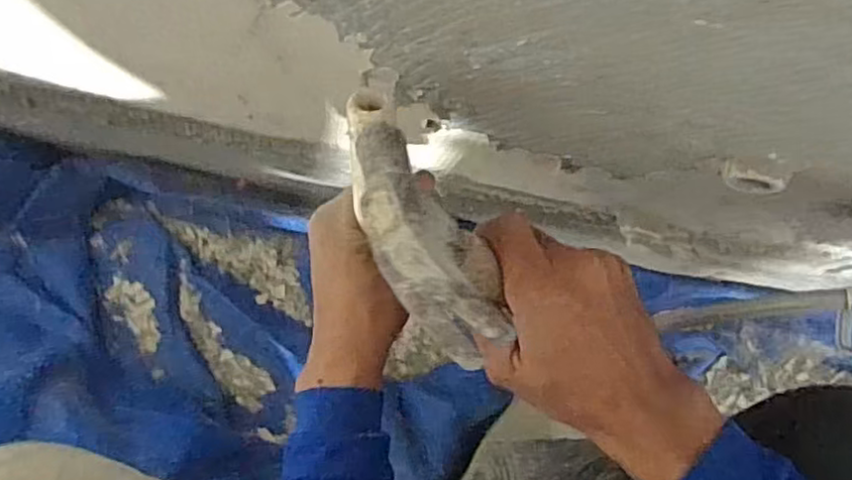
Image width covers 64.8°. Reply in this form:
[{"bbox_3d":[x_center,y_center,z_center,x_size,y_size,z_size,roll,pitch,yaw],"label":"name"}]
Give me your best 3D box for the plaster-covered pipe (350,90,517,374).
[{"bbox_3d":[-0.006,-0.014,0.326,0.048,0.055,0.155,-21,59,-6],"label":"plaster-covered pipe"}]

